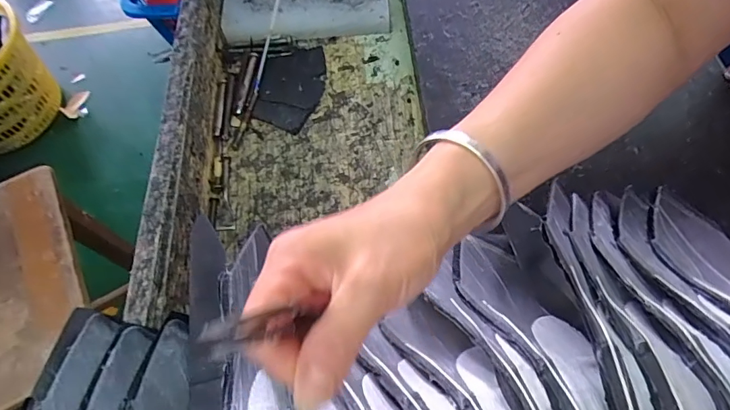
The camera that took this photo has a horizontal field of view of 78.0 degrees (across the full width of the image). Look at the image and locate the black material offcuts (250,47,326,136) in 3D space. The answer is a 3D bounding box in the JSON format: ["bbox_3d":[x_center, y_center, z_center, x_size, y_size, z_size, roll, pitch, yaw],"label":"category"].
[{"bbox_3d":[-0.083,-0.135,0.505,0.069,0.010,0.116,3,63,5],"label":"black material offcuts"}]

